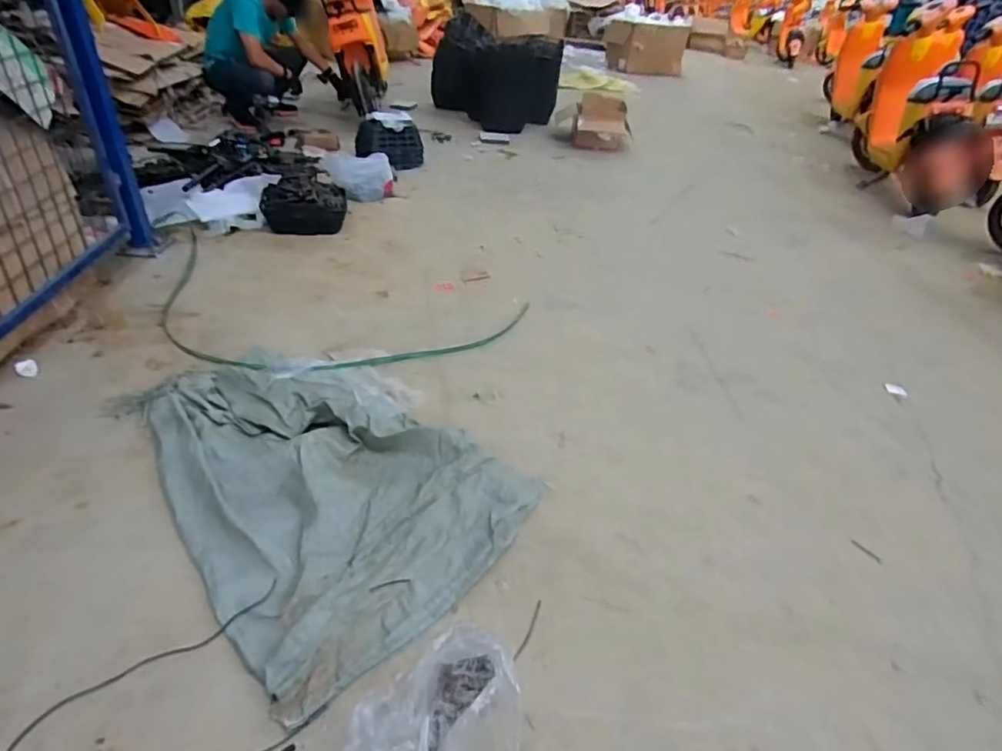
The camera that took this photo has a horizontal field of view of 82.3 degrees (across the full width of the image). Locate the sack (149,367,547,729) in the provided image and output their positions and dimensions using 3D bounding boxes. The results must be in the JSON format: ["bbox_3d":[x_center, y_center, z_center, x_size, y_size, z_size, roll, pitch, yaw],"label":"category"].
[{"bbox_3d":[-0.383,0.181,1.186,0.814,0.081,0.579,33,43,30],"label":"sack"}]

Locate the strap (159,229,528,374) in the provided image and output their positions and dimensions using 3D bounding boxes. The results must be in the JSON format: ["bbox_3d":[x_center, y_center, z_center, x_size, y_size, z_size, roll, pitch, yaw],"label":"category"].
[{"bbox_3d":[-0.603,-0.223,1.749,1.282,0.067,0.672,13,35,8],"label":"strap"}]

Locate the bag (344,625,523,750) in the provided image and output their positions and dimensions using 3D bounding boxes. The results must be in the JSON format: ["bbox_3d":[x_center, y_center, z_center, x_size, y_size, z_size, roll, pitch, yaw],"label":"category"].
[{"bbox_3d":[-0.092,0.488,0.763,0.222,0.157,0.248,-2,37,-13],"label":"bag"}]

